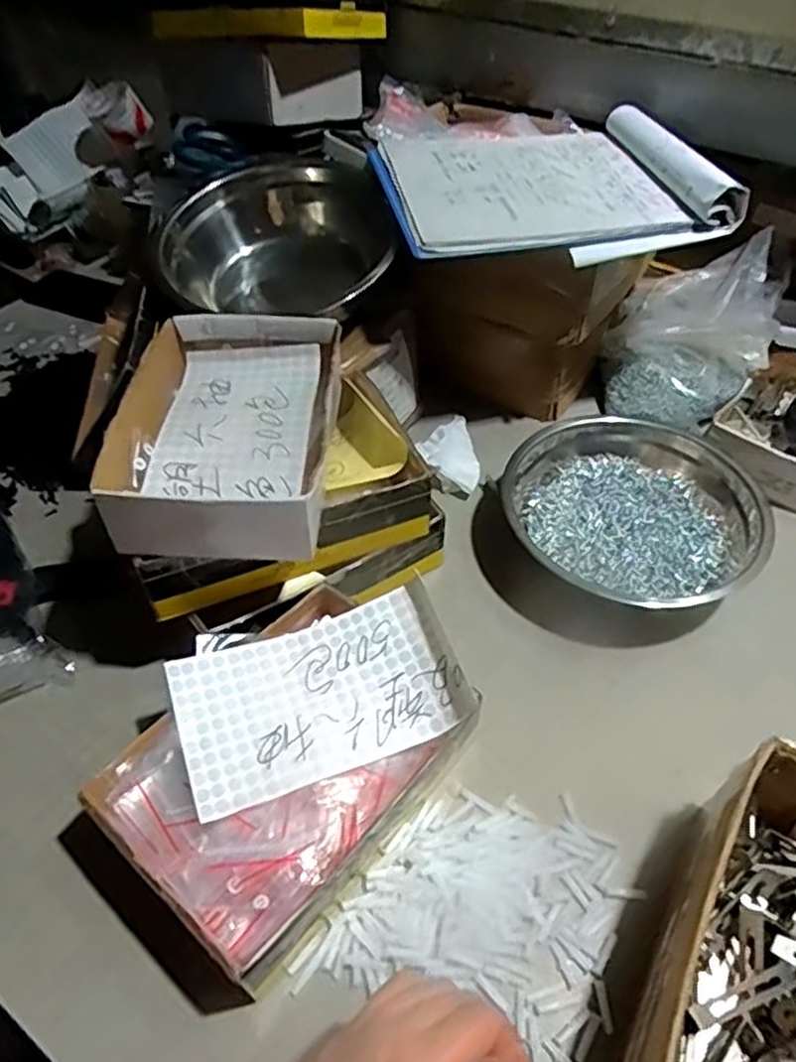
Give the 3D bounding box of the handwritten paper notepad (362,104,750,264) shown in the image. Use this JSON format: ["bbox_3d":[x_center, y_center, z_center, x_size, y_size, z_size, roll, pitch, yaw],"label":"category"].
[{"bbox_3d":[0.142,-0.361,0.720,0.317,0.053,0.240,-10,49,-8],"label":"handwritten paper notepad"}]

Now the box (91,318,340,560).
[{"bbox_3d":[-0.133,-0.082,0.586,0.156,0.080,0.228,2,48,2],"label":"box"}]

